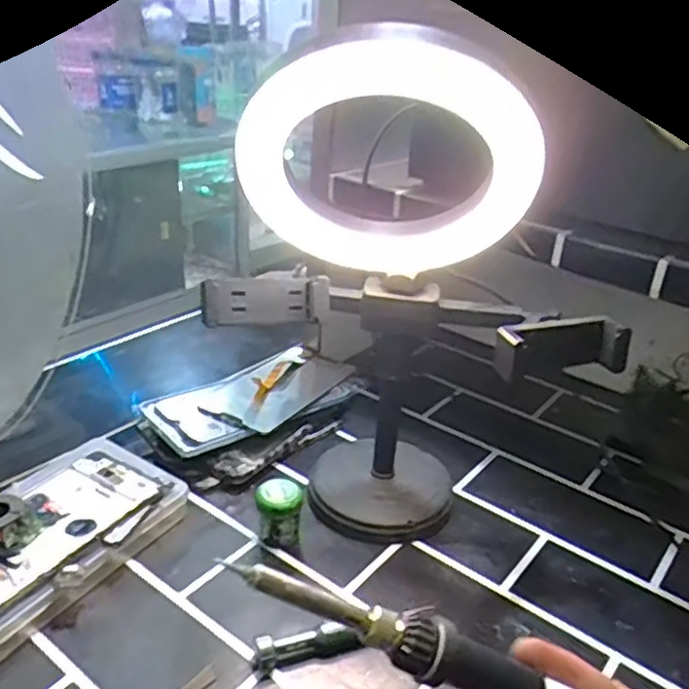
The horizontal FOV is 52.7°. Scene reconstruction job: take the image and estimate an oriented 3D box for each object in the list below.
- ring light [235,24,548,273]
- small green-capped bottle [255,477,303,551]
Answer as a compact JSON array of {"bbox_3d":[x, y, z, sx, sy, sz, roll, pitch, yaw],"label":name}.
[{"bbox_3d":[0.027,-0.090,0.358,0.153,0.152,0.020,29,54,-32],"label":"ring light"},{"bbox_3d":[-0.045,0.116,0.473,0.029,0.043,0.028,4,29,-3],"label":"small green-capped bottle"}]

